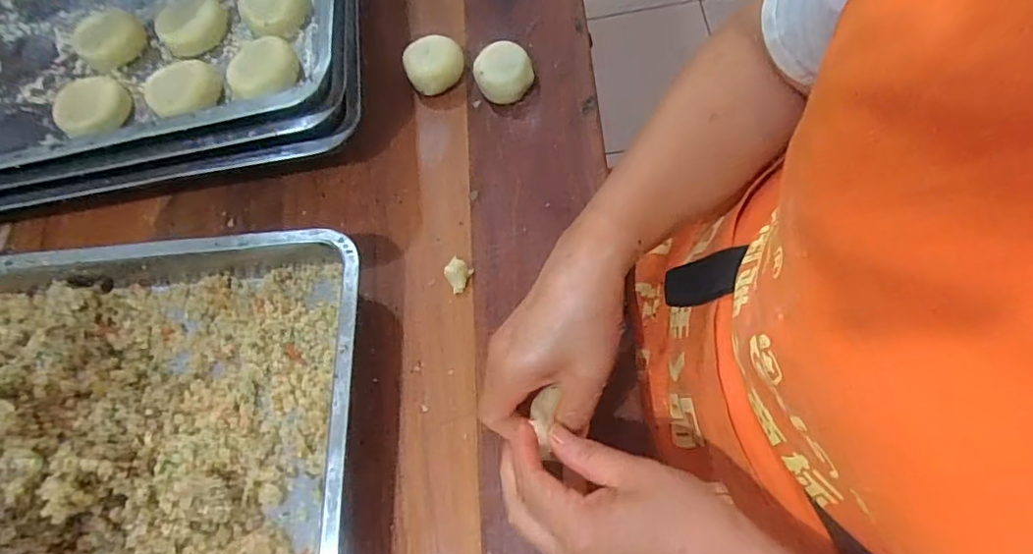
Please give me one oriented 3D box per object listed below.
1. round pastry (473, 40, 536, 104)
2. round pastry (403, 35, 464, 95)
[{"bbox_3d":[-0.011,-0.186,0.507,0.047,0.037,0.047,-3,67,7],"label":"round pastry"},{"bbox_3d":[-0.077,-0.200,0.518,0.052,0.022,0.048,-3,67,7],"label":"round pastry"}]

